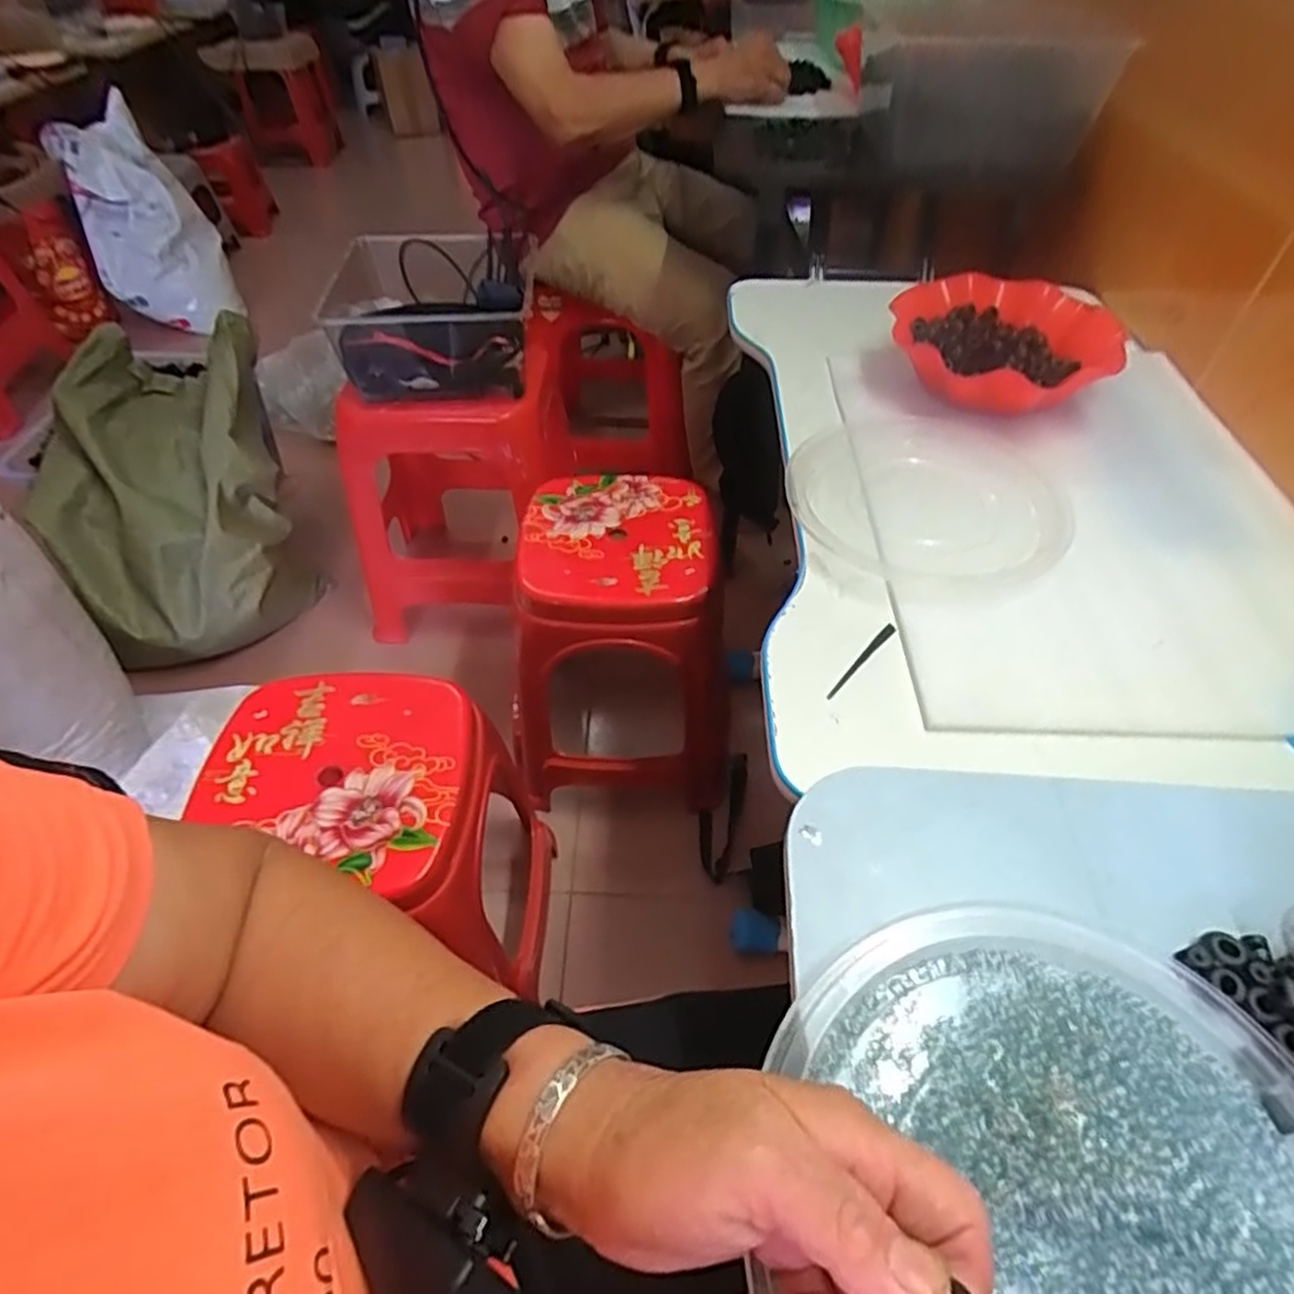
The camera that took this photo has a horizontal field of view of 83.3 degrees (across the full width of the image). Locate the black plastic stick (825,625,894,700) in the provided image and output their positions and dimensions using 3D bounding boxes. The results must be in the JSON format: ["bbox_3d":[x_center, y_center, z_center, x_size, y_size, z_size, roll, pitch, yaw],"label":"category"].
[{"bbox_3d":[0.157,0.010,0.537,0.008,0.004,0.087,36,58,27],"label":"black plastic stick"}]

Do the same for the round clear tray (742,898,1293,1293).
[{"bbox_3d":[0.165,0.205,0.271,0.228,0.024,0.213,0,49,0],"label":"round clear tray"}]

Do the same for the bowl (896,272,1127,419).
[{"bbox_3d":[0.354,-0.303,0.736,0.205,0.054,0.199,0,49,0],"label":"bowl"}]

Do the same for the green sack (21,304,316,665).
[{"bbox_3d":[-0.955,-0.334,1.477,0.422,0.332,0.743,-16,51,-13],"label":"green sack"}]

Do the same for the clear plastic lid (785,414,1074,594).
[{"bbox_3d":[0.238,-0.127,0.635,0.226,0.030,0.219,5,49,5],"label":"clear plastic lid"}]

